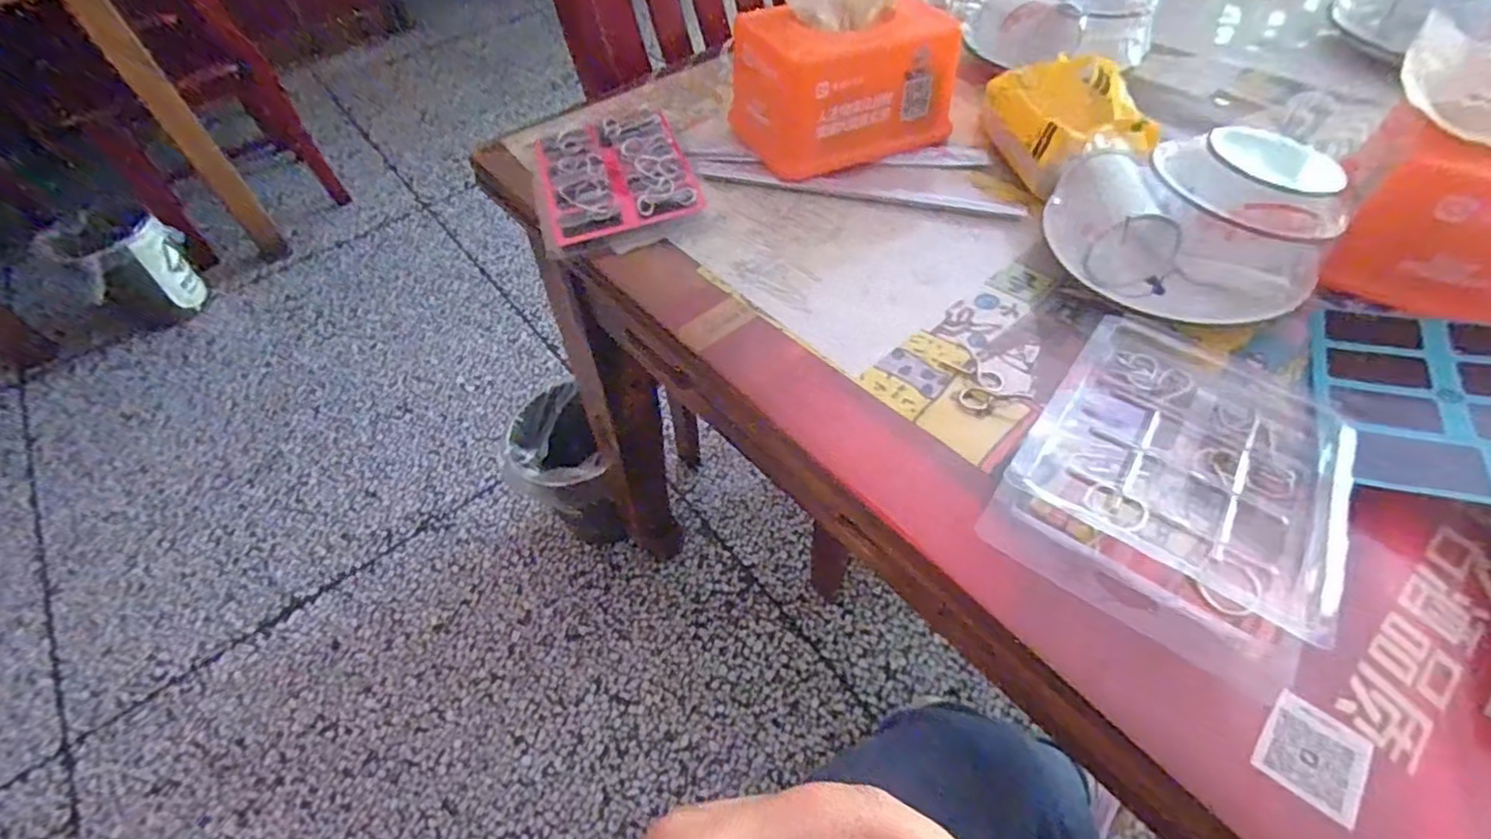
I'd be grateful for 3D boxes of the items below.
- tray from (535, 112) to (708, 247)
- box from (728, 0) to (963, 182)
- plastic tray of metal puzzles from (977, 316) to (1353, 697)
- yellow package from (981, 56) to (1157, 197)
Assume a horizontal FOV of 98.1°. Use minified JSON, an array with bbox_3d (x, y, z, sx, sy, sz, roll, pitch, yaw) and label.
[{"bbox_3d":[-0.104,-0.194,0.513,0.110,0.024,0.143,-17,52,-11],"label":"tray"},{"bbox_3d":[0.077,-0.266,0.505,0.160,0.115,0.093,-15,52,-10],"label":"box"},{"bbox_3d":[0.222,0.019,0.328,0.137,0.018,0.180,28,57,23],"label":"plastic tray of metal puzzles"},{"bbox_3d":[0.246,-0.228,0.488,0.093,0.053,0.124,-8,51,-4],"label":"yellow package"}]

